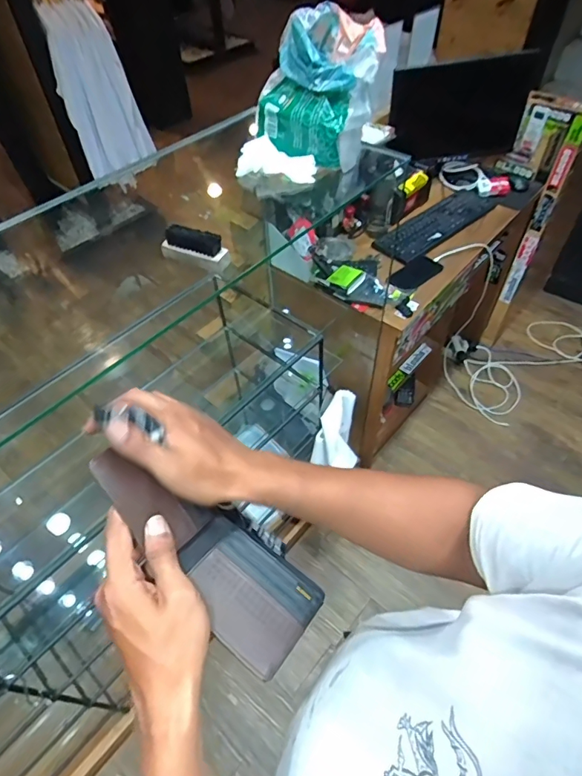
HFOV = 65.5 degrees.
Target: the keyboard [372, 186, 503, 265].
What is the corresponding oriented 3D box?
[{"bbox_3d":[0.471,-0.532,1.410,0.514,0.019,0.130,-37,59,-24],"label":"keyboard"}]

